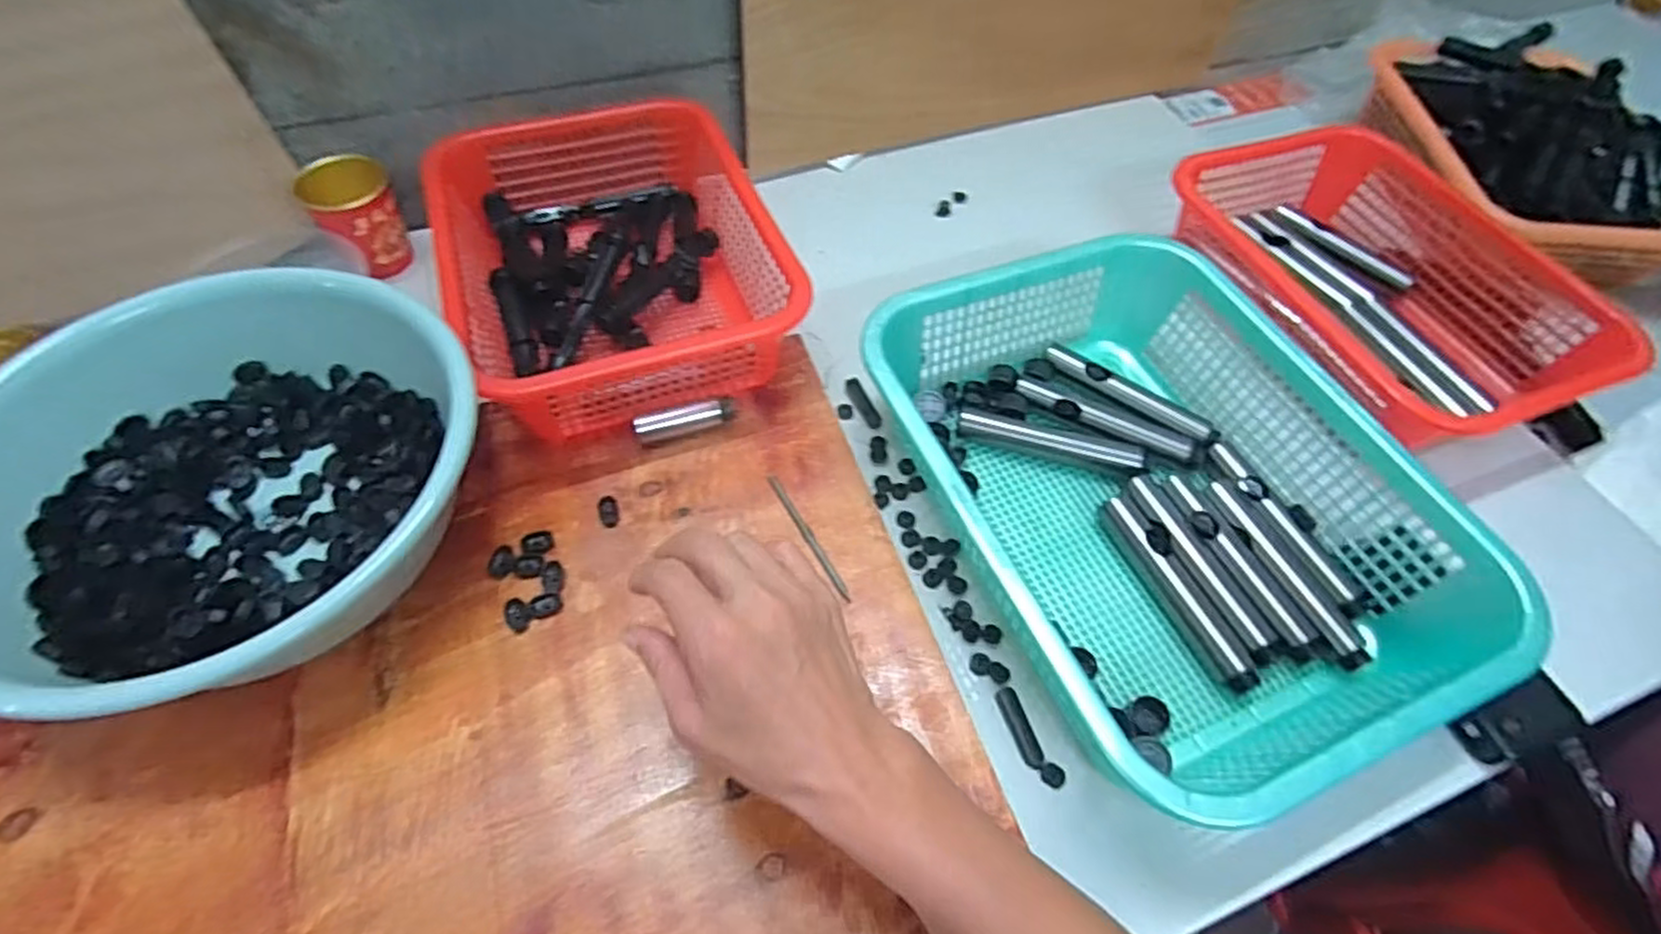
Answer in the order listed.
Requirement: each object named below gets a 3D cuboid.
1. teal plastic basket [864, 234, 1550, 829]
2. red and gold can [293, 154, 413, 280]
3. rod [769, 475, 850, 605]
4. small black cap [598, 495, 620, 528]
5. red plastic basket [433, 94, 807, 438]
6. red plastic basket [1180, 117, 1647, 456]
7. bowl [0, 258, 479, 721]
[{"bbox_3d":[0.227,0.017,0.524,0.311,0.100,0.400,-19,60,-16],"label":"teal plastic basket"},{"bbox_3d":[-0.412,-0.218,0.651,0.069,0.080,0.073,-27,62,-20],"label":"red and gold can"},{"bbox_3d":[-0.016,0.049,0.531,0.009,0.004,0.112,-24,61,-19],"label":"rod"},{"bbox_3d":[-0.159,0.031,0.534,0.014,0.007,0.026,-17,59,-15],"label":"small black cap"},{"bbox_3d":[-0.185,-0.182,0.623,0.241,0.086,0.315,-19,59,-16],"label":"red plastic basket"},{"bbox_3d":[0.477,-0.165,0.669,0.244,0.098,0.332,-15,59,-14],"label":"red plastic basket"},{"bbox_3d":[-0.373,0.008,0.473,0.293,0.107,0.276,2,56,-3],"label":"bowl"}]

